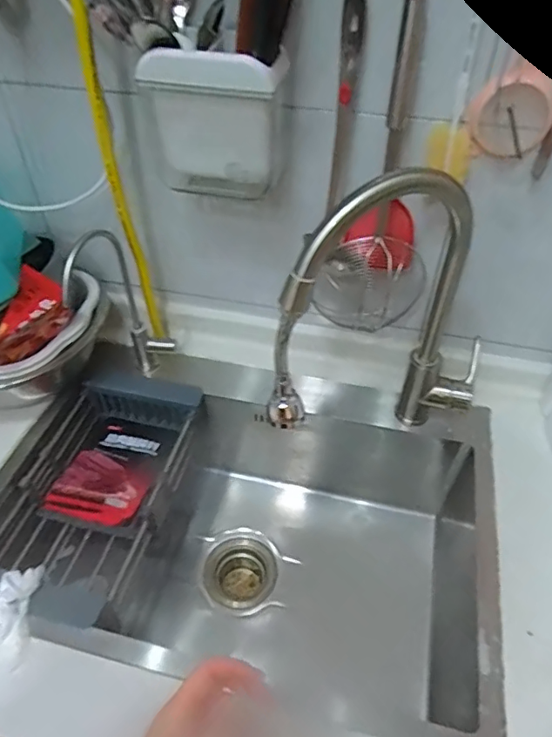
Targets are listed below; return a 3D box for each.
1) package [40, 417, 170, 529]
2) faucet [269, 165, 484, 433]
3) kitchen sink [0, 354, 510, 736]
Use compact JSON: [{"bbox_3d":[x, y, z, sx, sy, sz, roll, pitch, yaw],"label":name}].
[{"bbox_3d":[-0.241,0.150,0.790,0.137,0.034,0.180,10,46,11],"label":"package"},{"bbox_3d":[0.137,-0.034,0.592,0.315,0.375,0.063,-22,49,-21],"label":"faucet"},{"bbox_3d":[-0.042,0.239,0.786,0.643,0.269,0.464,10,46,10],"label":"kitchen sink"}]

